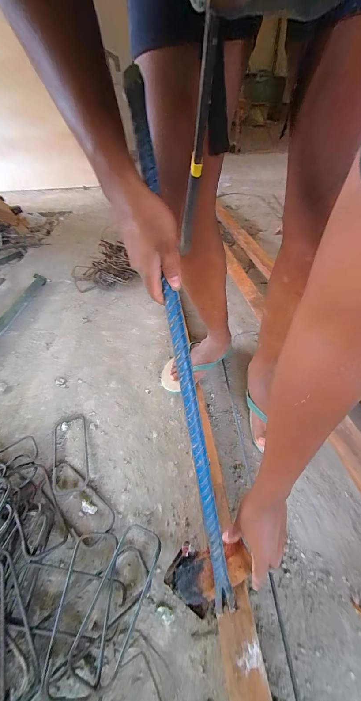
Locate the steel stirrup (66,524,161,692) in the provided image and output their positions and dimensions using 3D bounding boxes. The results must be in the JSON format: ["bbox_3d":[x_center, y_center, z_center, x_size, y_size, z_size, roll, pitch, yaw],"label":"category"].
[{"bbox_3d":[-0.105,0.424,0.443,0.085,0.018,0.206,11,43,20],"label":"steel stirrup"}]

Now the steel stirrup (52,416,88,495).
[{"bbox_3d":[-0.282,0.256,0.645,0.082,0.016,0.201,-16,46,-10],"label":"steel stirrup"}]

